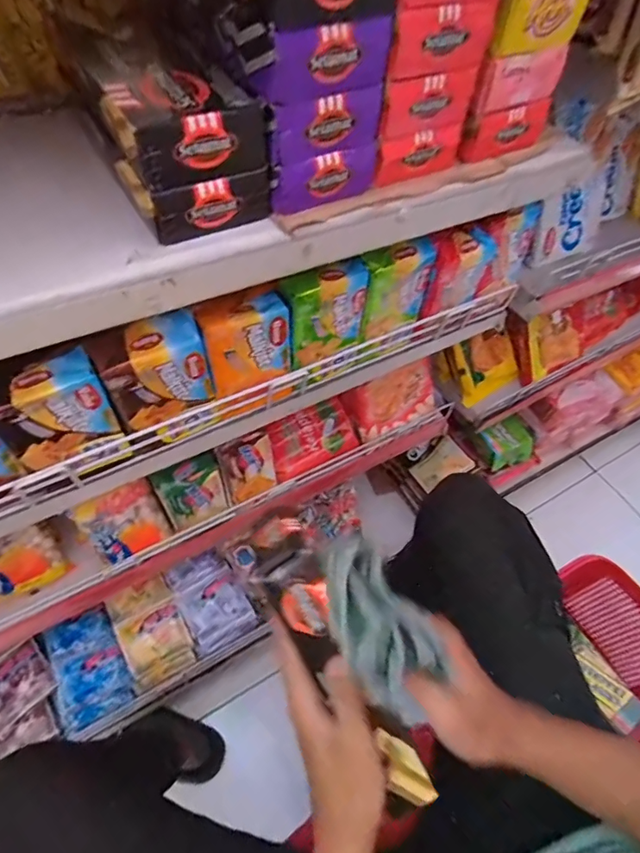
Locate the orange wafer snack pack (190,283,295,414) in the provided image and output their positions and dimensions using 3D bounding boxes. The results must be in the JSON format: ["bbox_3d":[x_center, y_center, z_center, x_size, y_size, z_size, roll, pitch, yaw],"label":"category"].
[{"bbox_3d":[-0.065,-0.069,0.450,0.079,0.120,0.039,-23,61,-19],"label":"orange wafer snack pack"}]

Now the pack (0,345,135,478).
[{"bbox_3d":[-0.207,-0.002,0.390,0.077,0.117,0.030,-31,64,-23],"label":"pack"}]

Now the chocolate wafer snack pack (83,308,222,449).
[{"bbox_3d":[-0.136,-0.035,0.417,0.082,0.127,0.032,-18,60,-16],"label":"chocolate wafer snack pack"}]

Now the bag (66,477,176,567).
[{"bbox_3d":[-0.243,0.113,0.599,0.090,0.111,0.038,-32,44,-24],"label":"bag"}]

